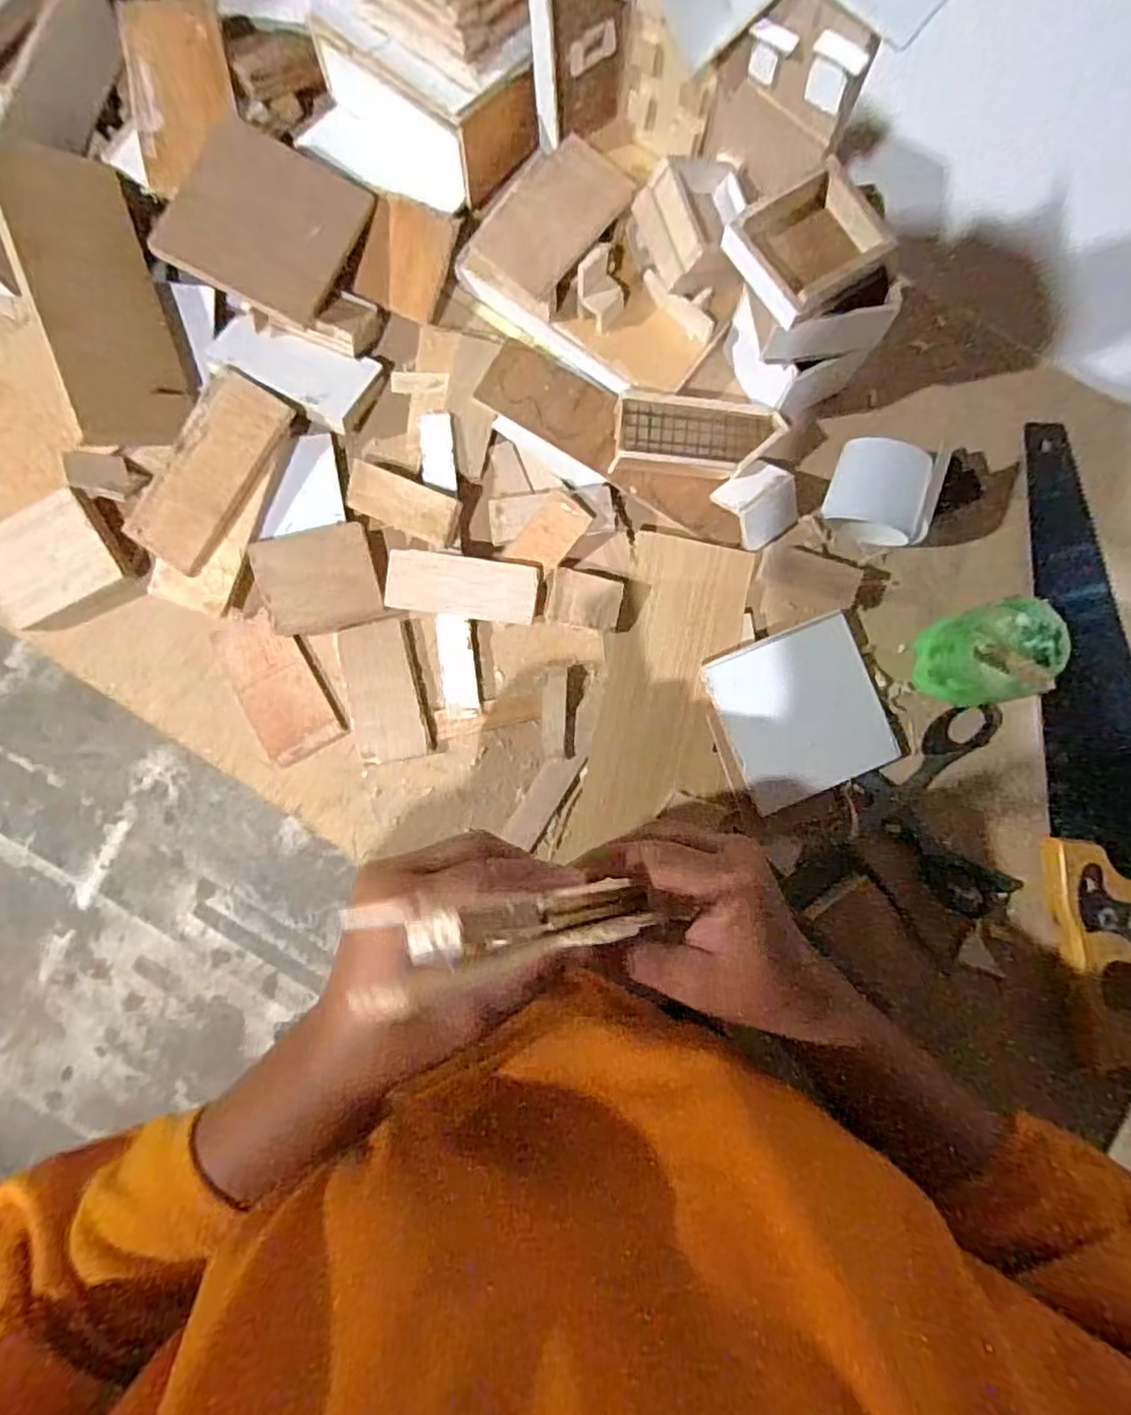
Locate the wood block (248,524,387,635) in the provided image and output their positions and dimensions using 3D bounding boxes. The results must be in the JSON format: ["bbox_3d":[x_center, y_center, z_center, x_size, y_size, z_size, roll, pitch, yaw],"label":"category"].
[{"bbox_3d":[-0.161,-0.085,0.432,0.071,0.014,0.065,-15,86,-2],"label":"wood block"}]

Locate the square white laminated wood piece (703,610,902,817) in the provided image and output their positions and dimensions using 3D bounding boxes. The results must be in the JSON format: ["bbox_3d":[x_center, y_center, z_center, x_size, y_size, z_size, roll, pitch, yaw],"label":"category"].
[{"bbox_3d":[0.153,0.002,0.428,0.103,0.010,0.103,-22,86,-2],"label":"square white laminated wood piece"}]

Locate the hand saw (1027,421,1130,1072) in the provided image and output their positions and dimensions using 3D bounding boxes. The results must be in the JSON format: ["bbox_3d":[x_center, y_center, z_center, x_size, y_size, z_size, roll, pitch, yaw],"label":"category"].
[{"bbox_3d":[0.340,0.021,0.425,0.098,0.018,0.413,-8,86,-1],"label":"hand saw"}]

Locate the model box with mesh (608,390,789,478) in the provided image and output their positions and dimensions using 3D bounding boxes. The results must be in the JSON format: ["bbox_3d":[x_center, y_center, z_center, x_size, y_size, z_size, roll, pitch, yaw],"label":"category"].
[{"bbox_3d":[0.086,-0.177,0.433,0.105,0.024,0.046,4,86,0],"label":"model box with mesh"}]

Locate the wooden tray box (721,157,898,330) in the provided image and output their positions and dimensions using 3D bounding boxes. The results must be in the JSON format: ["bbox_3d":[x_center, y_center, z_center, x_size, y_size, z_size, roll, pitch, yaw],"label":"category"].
[{"bbox_3d":[0.124,-0.238,0.342,0.068,0.020,0.060,-32,85,0],"label":"wooden tray box"}]

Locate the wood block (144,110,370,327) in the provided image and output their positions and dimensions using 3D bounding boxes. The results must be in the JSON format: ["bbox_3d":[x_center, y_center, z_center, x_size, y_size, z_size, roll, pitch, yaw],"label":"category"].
[{"bbox_3d":[-0.189,-0.308,0.418,0.103,0.007,0.103,25,82,-8],"label":"wood block"}]

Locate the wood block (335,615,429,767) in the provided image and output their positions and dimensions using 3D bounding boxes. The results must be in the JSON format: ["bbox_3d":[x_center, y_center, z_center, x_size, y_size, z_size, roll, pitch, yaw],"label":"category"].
[{"bbox_3d":[-0.120,-0.010,0.435,0.044,0.010,0.089,-11,86,-1],"label":"wood block"}]

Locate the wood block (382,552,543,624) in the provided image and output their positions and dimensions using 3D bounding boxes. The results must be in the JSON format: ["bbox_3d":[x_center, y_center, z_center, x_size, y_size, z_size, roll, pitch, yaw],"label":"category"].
[{"bbox_3d":[-0.066,-0.079,0.430,0.098,0.011,0.040,8,86,0],"label":"wood block"}]

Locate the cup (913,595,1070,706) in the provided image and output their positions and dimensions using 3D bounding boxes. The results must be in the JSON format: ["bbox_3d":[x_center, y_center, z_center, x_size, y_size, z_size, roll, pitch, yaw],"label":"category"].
[{"bbox_3d":[0.250,-0.031,0.403,0.060,0.075,0.055,0,86,0],"label":"cup"}]

